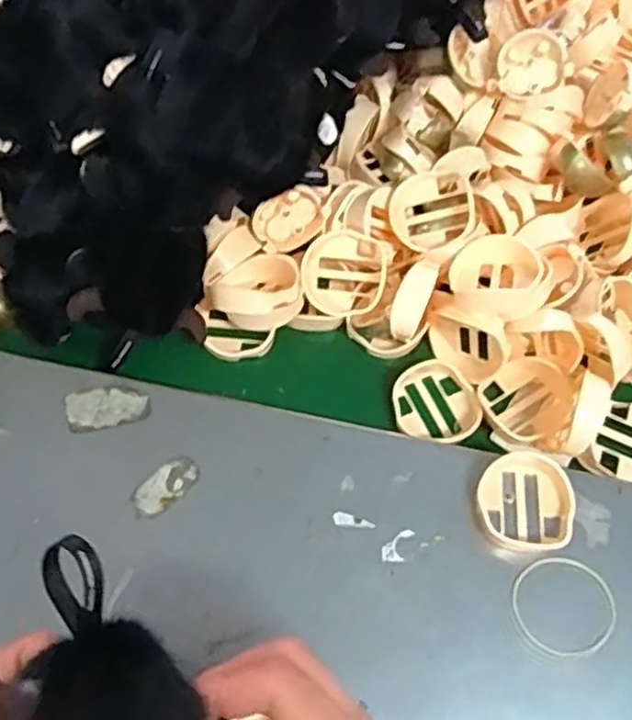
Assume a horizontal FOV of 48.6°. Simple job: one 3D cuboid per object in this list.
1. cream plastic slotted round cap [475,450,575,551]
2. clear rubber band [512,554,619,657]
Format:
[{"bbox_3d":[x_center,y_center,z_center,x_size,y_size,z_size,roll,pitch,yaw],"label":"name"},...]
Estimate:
[{"bbox_3d":[0.124,0.082,0.416,0.057,0.012,0.060,1,68,-2],"label":"cream plastic slotted round cap"},{"bbox_3d":[0.141,0.140,0.399,0.057,0.004,0.055,-7,66,-9],"label":"clear rubber band"}]

